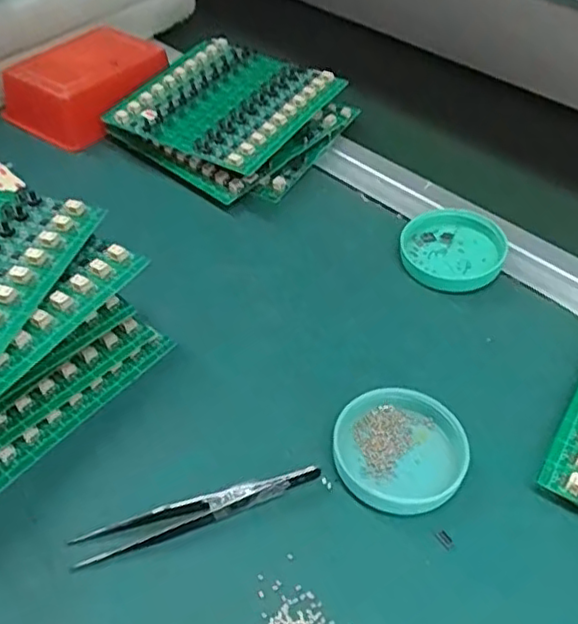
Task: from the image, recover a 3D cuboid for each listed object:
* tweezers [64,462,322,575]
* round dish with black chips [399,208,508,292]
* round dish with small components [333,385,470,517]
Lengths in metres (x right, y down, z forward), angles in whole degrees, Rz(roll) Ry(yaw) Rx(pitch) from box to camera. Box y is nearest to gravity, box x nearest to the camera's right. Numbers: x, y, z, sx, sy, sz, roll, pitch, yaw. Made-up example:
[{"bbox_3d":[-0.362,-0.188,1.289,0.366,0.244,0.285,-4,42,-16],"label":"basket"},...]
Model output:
[{"bbox_3d":[-0.041,0.091,0.299,0.114,0.014,0.014,-14,47,-15],"label":"tweezers"},{"bbox_3d":[0.108,-0.041,0.431,0.063,0.014,0.063,-3,58,4],"label":"round dish with black chips"},{"bbox_3d":[0.056,0.067,0.323,0.064,0.016,0.062,1,44,-1],"label":"round dish with small components"}]

